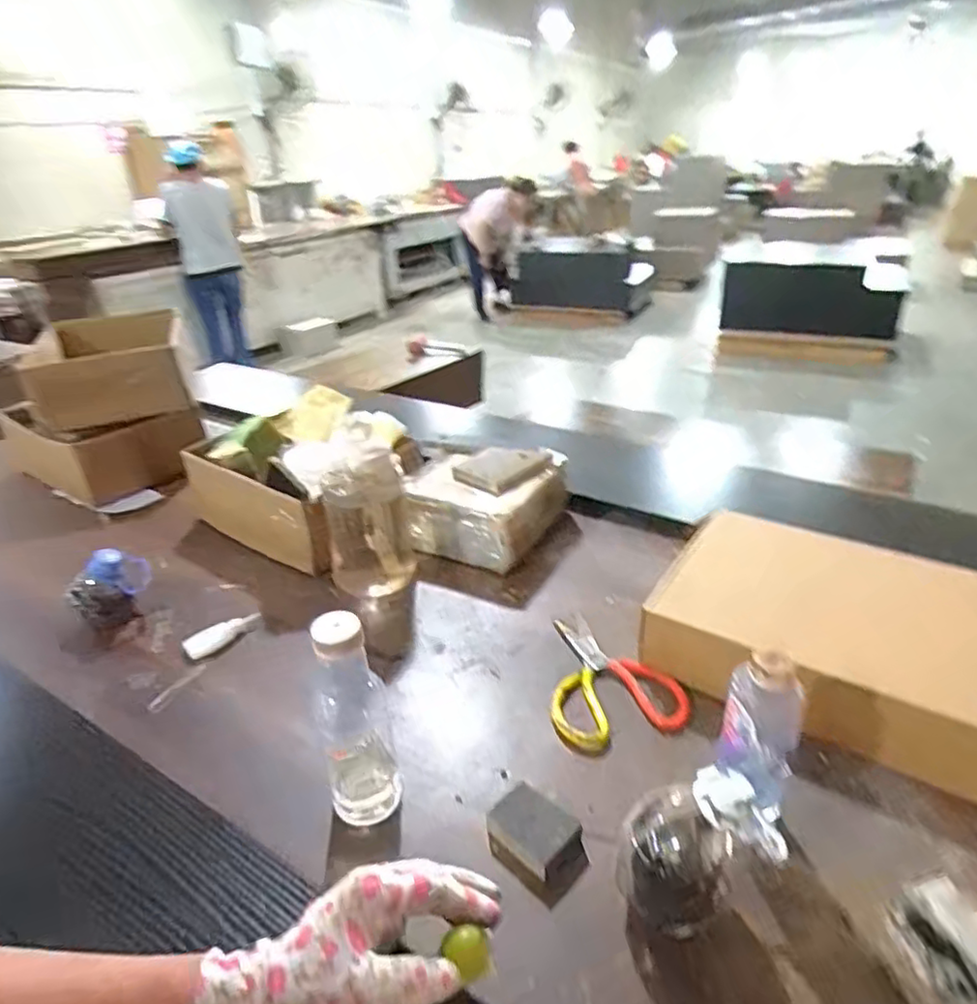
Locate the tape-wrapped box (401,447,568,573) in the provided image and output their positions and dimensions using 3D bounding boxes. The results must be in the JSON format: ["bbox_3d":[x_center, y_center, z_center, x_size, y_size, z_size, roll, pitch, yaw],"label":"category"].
[{"bbox_3d":[0.001,0.004,1.022,0.174,0.118,0.210,16,34,28],"label":"tape-wrapped box"}]

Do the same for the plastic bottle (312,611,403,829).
[{"bbox_3d":[-0.117,0.193,0.580,0.058,0.210,0.059,-8,30,-12],"label":"plastic bottle"}]

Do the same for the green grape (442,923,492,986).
[{"bbox_3d":[-0.010,0.261,0.381,0.028,0.026,0.021,-23,36,-33],"label":"green grape"}]

